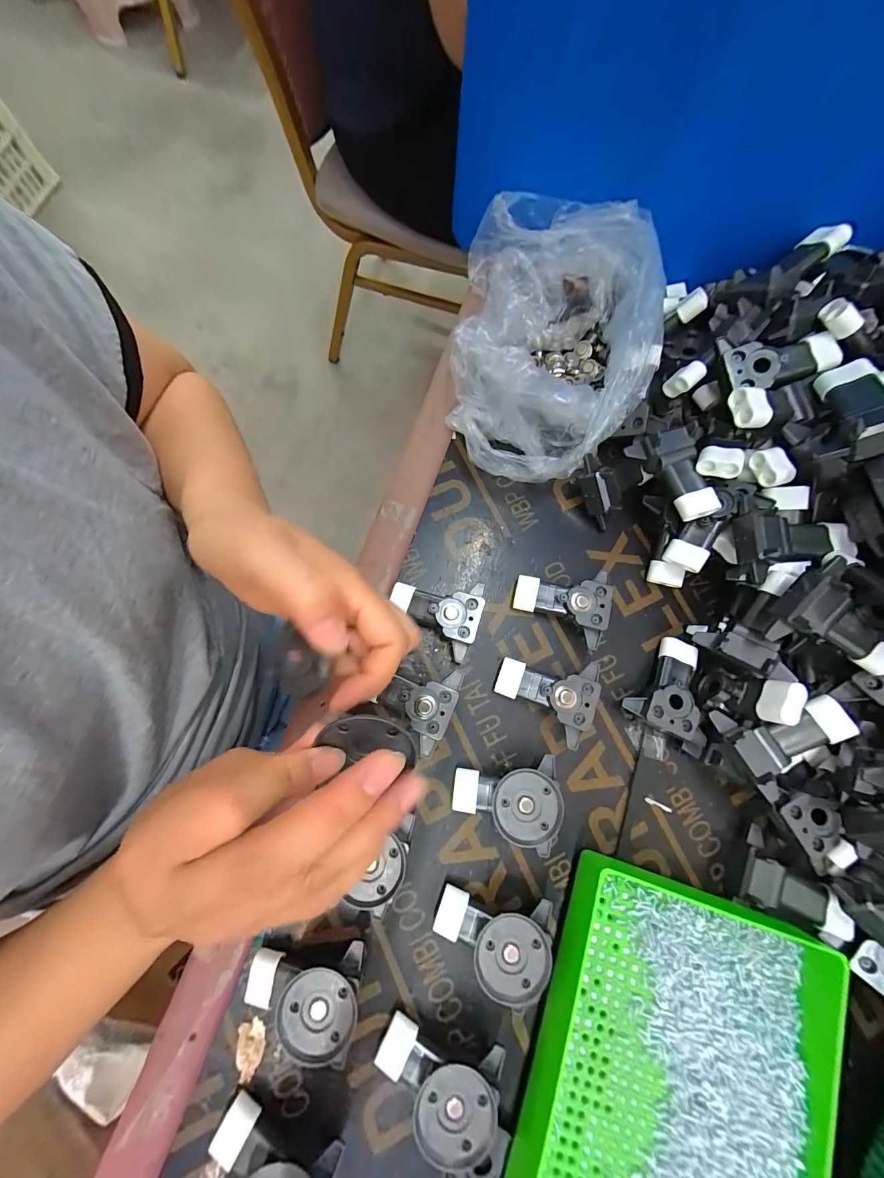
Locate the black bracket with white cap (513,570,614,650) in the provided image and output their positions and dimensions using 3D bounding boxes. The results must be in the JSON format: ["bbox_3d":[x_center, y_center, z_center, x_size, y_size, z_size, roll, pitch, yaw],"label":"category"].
[{"bbox_3d":[0.086,0.008,0.282,0.064,0.023,0.051,19,77,1],"label":"black bracket with white cap"}]

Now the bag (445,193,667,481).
[{"bbox_3d":[0.085,-0.190,0.300,0.146,0.077,0.217,10,77,-1],"label":"bag"}]

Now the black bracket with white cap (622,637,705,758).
[{"bbox_3d":[0.165,0.070,0.269,0.057,0.020,0.067,32,78,4],"label":"black bracket with white cap"}]

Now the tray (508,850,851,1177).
[{"bbox_3d":[0.126,0.303,0.209,0.155,0.030,0.240,21,77,1],"label":"tray"}]

